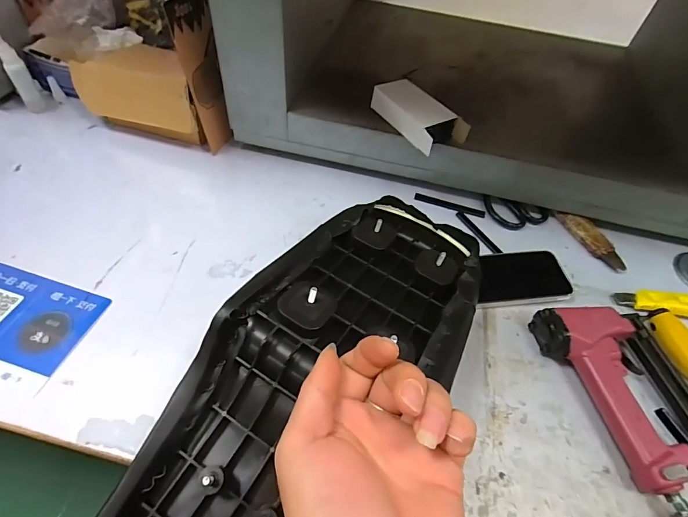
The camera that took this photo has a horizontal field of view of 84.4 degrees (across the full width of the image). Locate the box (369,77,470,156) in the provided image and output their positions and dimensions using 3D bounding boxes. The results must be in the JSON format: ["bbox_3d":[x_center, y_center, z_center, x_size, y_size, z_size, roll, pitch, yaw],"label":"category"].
[{"bbox_3d":[0.105,-0.209,0.548,0.071,0.038,0.136,-26,59,-24],"label":"box"}]

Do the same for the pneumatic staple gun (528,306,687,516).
[{"bbox_3d":[0.323,0.156,0.396,0.124,0.044,0.254,-12,54,-15],"label":"pneumatic staple gun"}]

